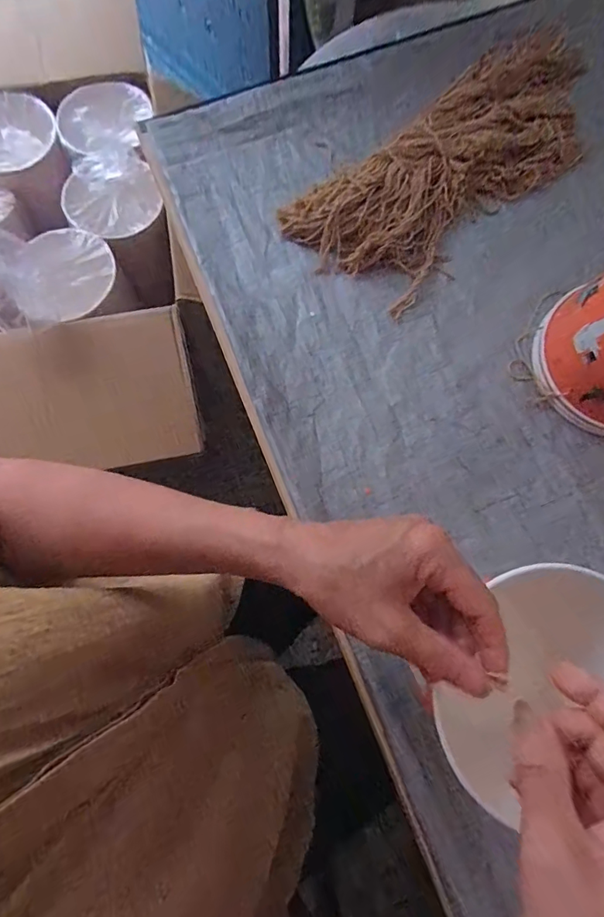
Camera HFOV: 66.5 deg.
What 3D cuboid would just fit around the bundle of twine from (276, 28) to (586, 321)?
[{"bbox_3d":[0.190,-0.342,0.517,0.429,0.039,0.175,-39,81,-7],"label":"bundle of twine"}]

